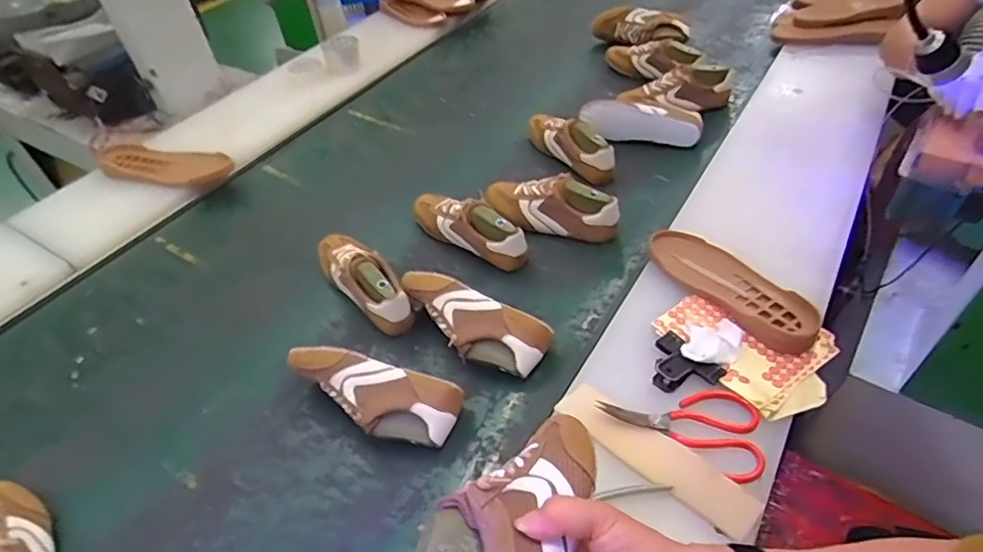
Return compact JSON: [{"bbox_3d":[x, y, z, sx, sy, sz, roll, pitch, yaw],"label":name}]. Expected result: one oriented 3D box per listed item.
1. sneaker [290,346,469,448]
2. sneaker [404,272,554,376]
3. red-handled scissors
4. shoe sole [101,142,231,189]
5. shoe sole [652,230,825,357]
[{"bbox_3d":[-0.159,0.162,0.737,0.233,0.077,0.082,12,48,15],"label":"sneaker"},{"bbox_3d":[-0.033,0.069,0.809,0.234,0.072,0.081,22,51,24],"label":"sneaker"},{"bbox_3d":[0.232,0.161,0.658,0.179,0.014,0.104,24,52,25],"label":"red-handled scissors"},{"bbox_3d":[-0.677,-0.223,1.157,0.286,0.045,0.093,2,47,6],"label":"shoe sole"},{"bbox_3d":[0.335,0.009,0.781,0.093,0.024,0.249,-31,51,-24],"label":"shoe sole"}]

